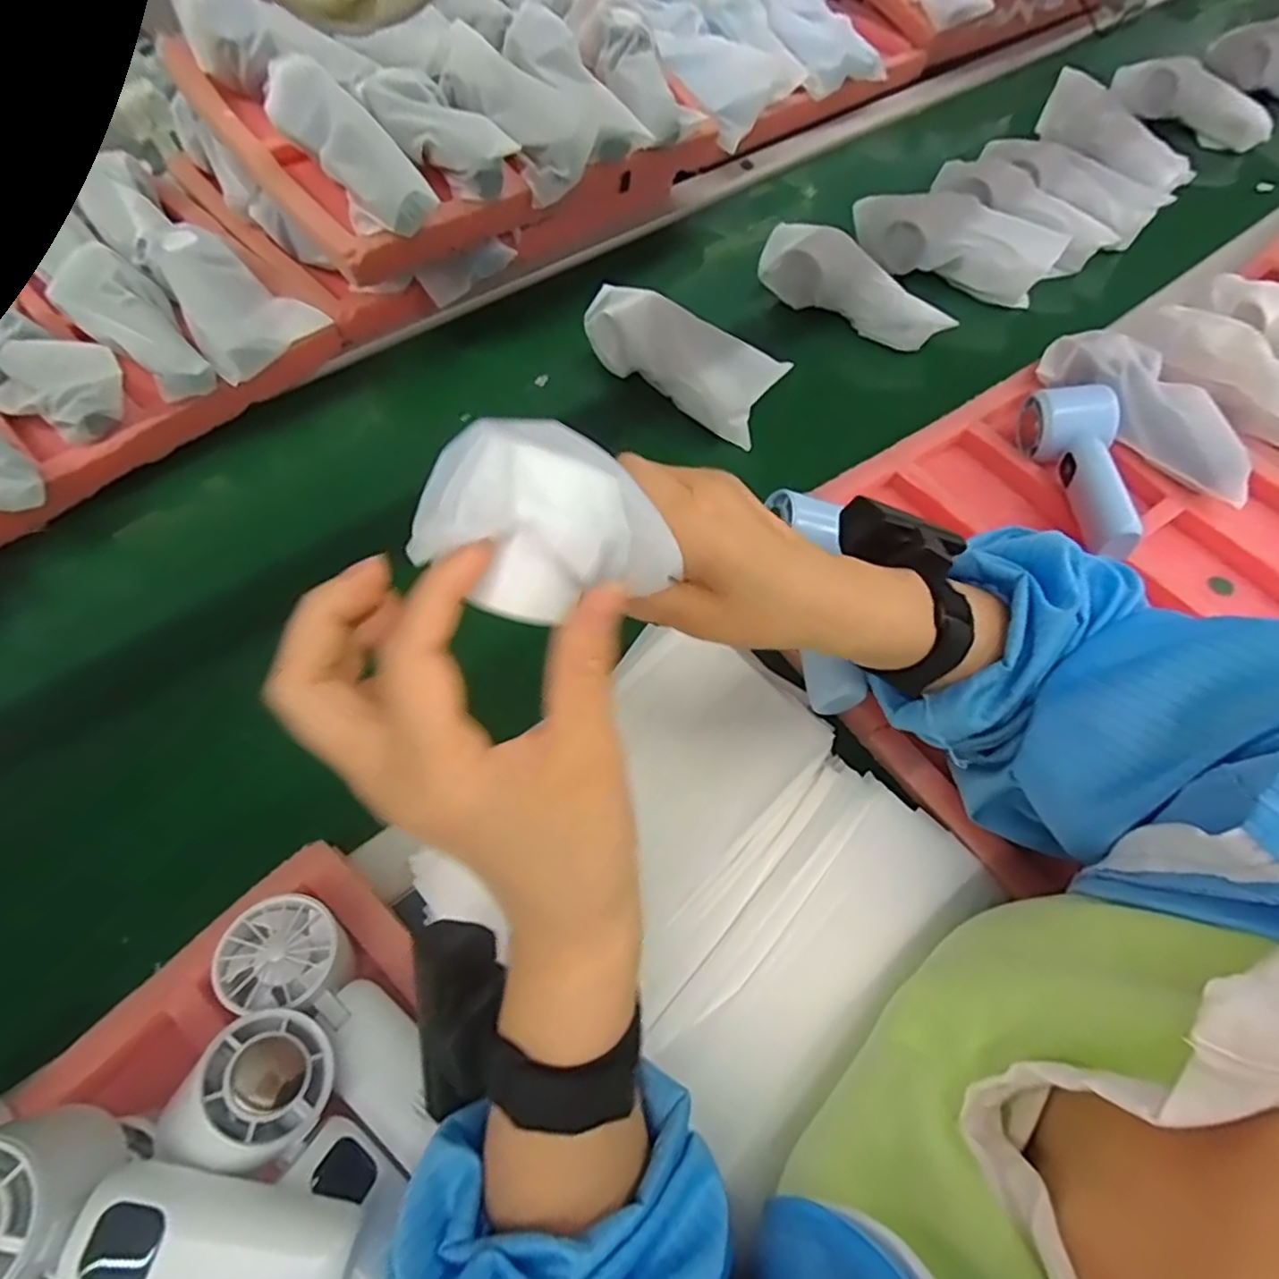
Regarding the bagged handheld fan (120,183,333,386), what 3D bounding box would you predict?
[{"bbox_3d":[-0.377,-0.319,0.574,0.094,0.032,0.242,-40,70,-19],"label":"bagged handheld fan"}]

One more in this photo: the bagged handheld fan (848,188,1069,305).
[{"bbox_3d":[0.324,-0.413,0.680,0.199,0.059,0.054,22,65,10],"label":"bagged handheld fan"}]

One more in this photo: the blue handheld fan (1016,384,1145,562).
[{"bbox_3d":[0.342,-0.126,0.511,0.057,0.056,0.146,1,63,0],"label":"blue handheld fan"}]

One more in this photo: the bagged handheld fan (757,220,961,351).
[{"bbox_3d":[0.202,-0.342,0.643,0.204,0.062,0.052,41,69,18],"label":"bagged handheld fan"}]

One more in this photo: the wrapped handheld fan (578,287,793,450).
[{"bbox_3d":[0.030,-0.250,0.592,0.194,0.068,0.060,40,69,18],"label":"wrapped handheld fan"}]

